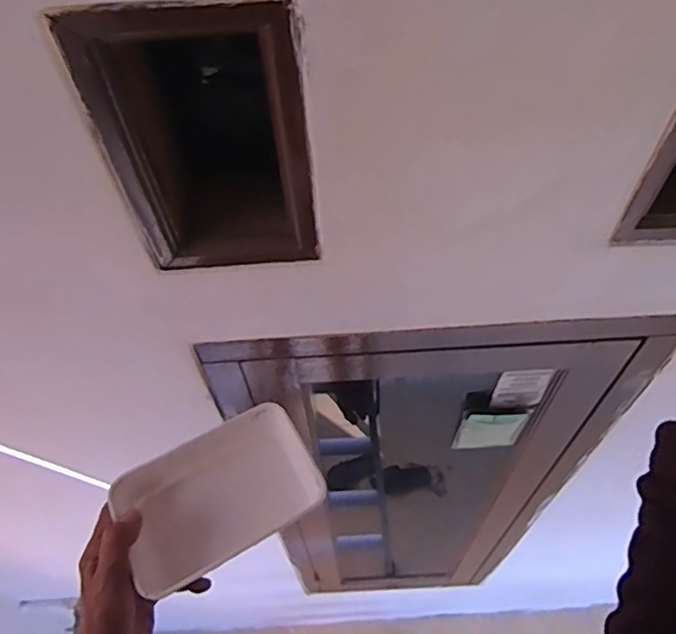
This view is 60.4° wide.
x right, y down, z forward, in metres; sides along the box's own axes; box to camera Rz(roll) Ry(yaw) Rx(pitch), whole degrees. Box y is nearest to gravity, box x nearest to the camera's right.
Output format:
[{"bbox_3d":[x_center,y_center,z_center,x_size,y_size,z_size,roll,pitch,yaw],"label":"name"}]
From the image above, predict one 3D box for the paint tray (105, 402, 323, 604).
[{"bbox_3d":[-0.105,0.159,0.520,0.164,0.032,0.118,-27,58,-15],"label":"paint tray"}]

